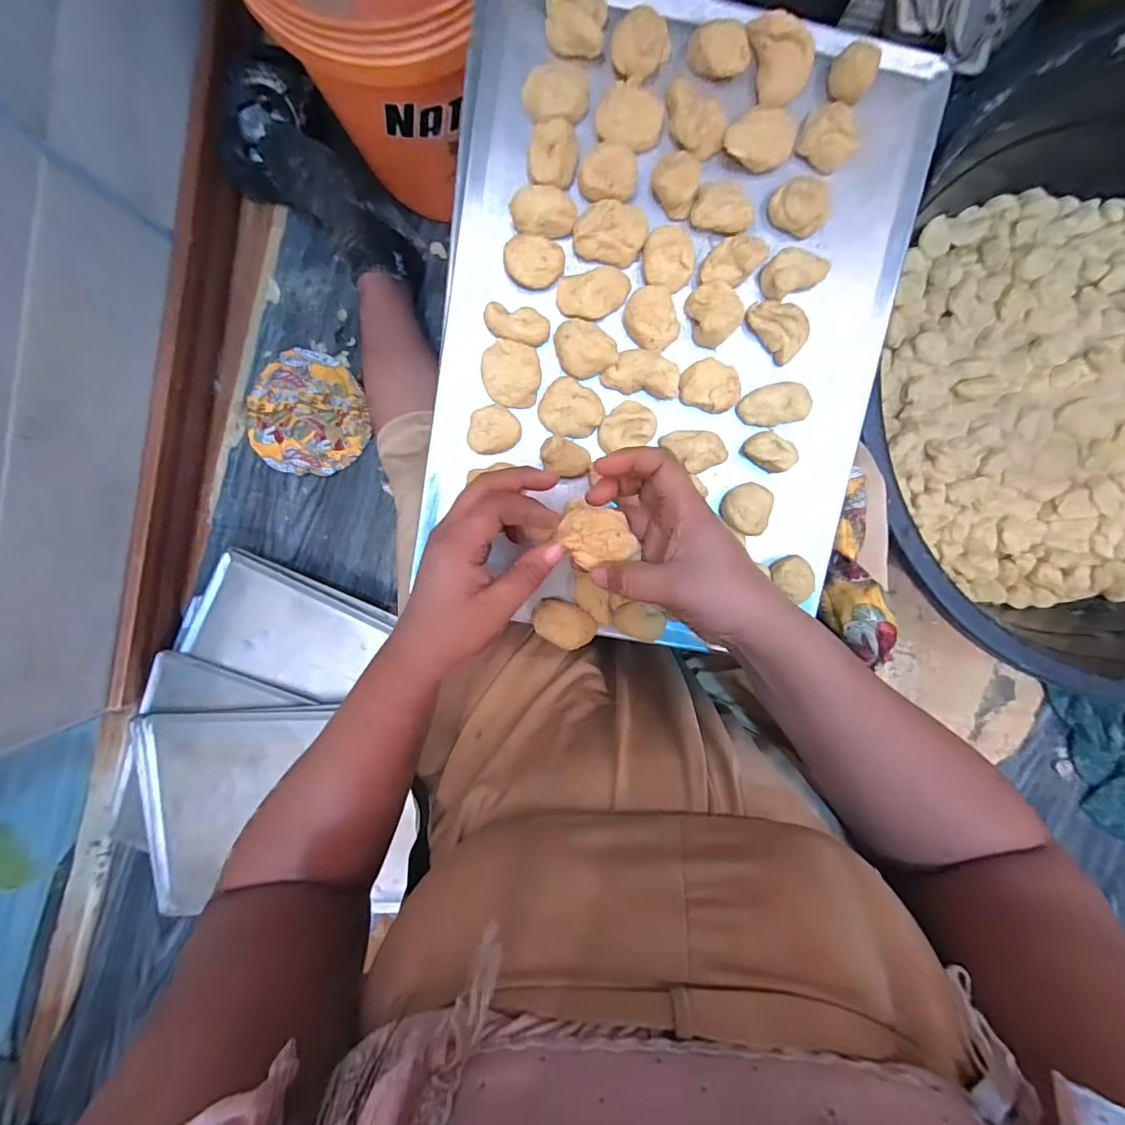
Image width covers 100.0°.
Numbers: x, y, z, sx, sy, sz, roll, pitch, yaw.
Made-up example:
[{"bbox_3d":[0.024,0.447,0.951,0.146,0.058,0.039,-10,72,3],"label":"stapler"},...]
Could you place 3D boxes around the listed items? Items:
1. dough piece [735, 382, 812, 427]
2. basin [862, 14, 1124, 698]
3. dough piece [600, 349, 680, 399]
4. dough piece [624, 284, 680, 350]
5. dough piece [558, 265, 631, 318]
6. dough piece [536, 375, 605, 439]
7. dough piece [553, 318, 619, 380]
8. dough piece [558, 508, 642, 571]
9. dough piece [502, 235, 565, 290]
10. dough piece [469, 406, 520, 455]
[{"bbox_3d":[0.161,-0.120,0.359,0.049,0.014,0.029,-7,94,2],"label":"dough piece"},{"bbox_3d":[0.671,-0.202,0.566,0.628,0.206,0.658,0,94,2],"label":"basin"},{"bbox_3d":[0.060,-0.144,0.354,0.057,0.013,0.032,8,94,1],"label":"dough piece"},{"bbox_3d":[0.066,-0.181,0.349,0.035,0.012,0.043,-18,93,3],"label":"dough piece"},{"bbox_3d":[0.024,-0.197,0.348,0.053,0.014,0.031,-9,94,2],"label":"dough piece"},{"bbox_3d":[0.007,-0.114,0.357,0.046,0.010,0.039,29,94,0],"label":"dough piece"},{"bbox_3d":[0.016,-0.158,0.346,0.039,0.016,0.040,-33,92,4],"label":"dough piece"},{"bbox_3d":[0.021,-0.016,0.289,0.041,0.012,0.037,-20,93,3],"label":"dough piece"},{"bbox_3d":[-0.020,-0.218,0.341,0.041,0.011,0.034,5,94,1],"label":"dough piece"},{"bbox_3d":[-0.052,-0.101,0.358,0.039,0.011,0.033,-14,93,3],"label":"dough piece"}]

